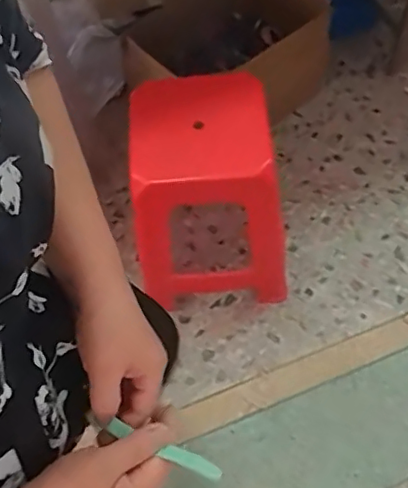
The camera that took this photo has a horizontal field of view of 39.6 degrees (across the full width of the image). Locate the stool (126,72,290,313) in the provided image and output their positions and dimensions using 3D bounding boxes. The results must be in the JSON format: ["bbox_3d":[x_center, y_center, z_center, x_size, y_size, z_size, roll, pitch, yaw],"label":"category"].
[{"bbox_3d":[0.018,-0.088,1.259,0.295,0.484,0.287,-4,60,-1],"label":"stool"}]

